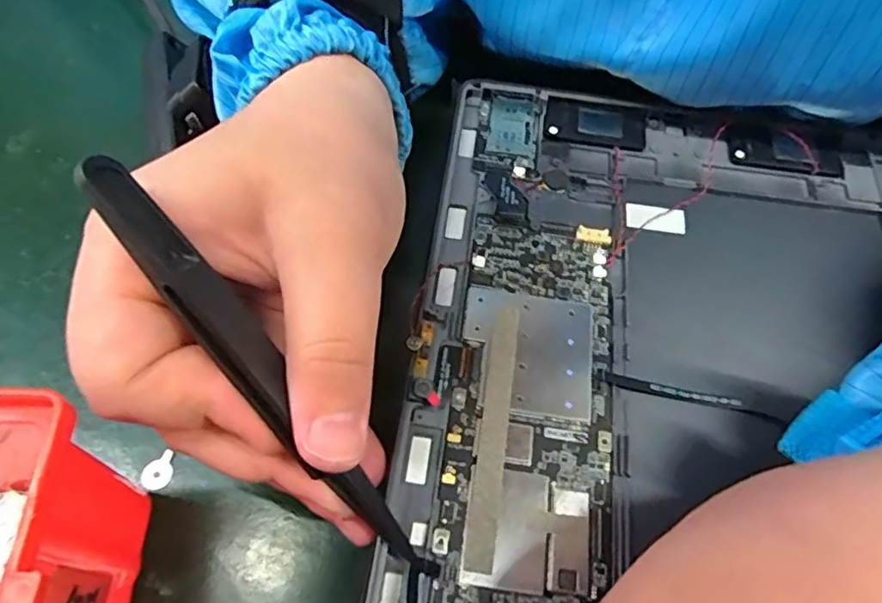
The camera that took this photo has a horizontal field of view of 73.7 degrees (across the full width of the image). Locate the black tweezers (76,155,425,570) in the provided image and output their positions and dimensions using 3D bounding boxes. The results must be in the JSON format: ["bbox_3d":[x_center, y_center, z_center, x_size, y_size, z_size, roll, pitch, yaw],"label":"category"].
[{"bbox_3d":[-0.039,0.015,0.126,0.011,0.008,0.105,-39,99,-20],"label":"black tweezers"}]

